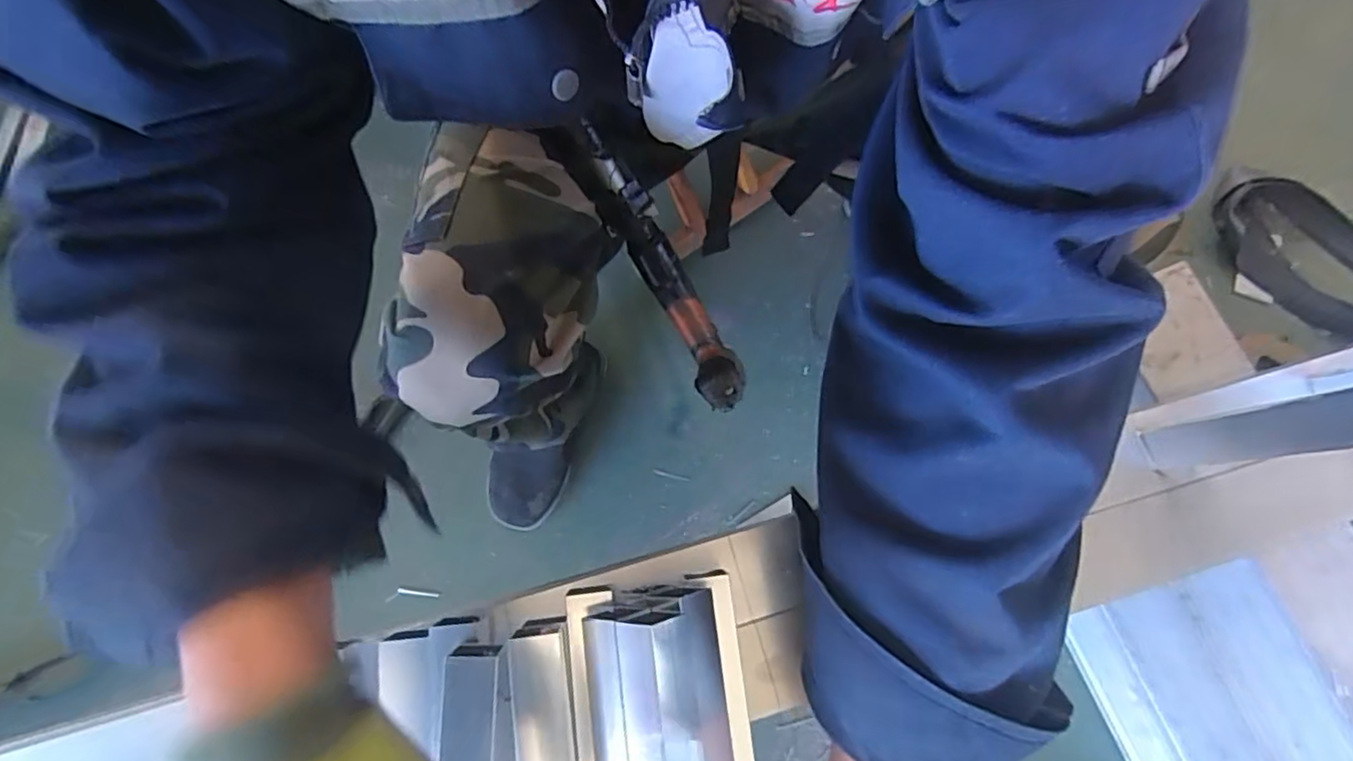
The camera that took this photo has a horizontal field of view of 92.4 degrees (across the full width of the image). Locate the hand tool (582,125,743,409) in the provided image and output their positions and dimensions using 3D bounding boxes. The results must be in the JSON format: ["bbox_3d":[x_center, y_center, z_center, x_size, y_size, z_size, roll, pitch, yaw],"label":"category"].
[{"bbox_3d":[-0.012,-0.089,0.539,0.042,0.049,0.251,-33,114,-9],"label":"hand tool"}]

